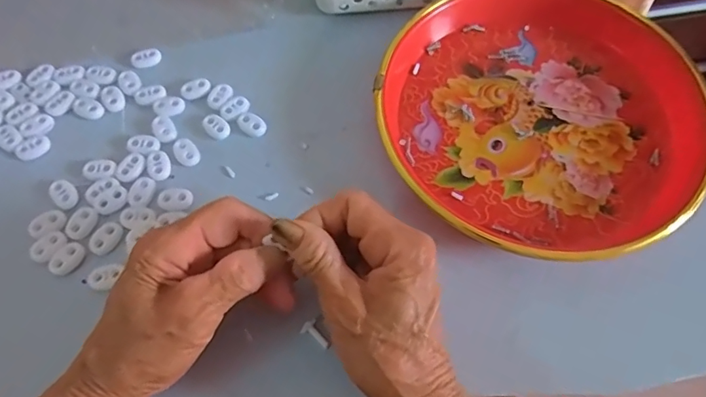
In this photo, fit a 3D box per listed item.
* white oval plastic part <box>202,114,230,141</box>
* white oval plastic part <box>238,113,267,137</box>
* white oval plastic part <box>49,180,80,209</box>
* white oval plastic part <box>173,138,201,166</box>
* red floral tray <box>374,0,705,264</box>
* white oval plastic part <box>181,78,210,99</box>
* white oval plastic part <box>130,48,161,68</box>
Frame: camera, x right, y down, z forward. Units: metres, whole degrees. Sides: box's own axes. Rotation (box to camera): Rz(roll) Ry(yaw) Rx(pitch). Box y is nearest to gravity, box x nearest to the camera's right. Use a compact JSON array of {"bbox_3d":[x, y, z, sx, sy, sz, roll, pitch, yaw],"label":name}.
[{"bbox_3d":[-0.098,-0.051,0.354,0.021,0.004,0.015,42,71,17],"label":"white oval plastic part"},{"bbox_3d":[-0.073,-0.053,0.355,0.020,0.005,0.015,33,68,14],"label":"white oval plastic part"},{"bbox_3d":[-0.192,-0.003,0.329,0.014,0.005,0.022,-35,70,-16],"label":"white oval plastic part"},{"bbox_3d":[-0.116,-0.033,0.344,0.016,0.004,0.023,-27,68,-13],"label":"white oval plastic part"},{"bbox_3d":[0.135,-0.070,0.348,0.212,0.028,0.219,27,67,12],"label":"red floral tray"},{"bbox_3d":[-0.117,-0.082,0.366,0.022,0.004,0.015,-32,69,-15],"label":"white oval plastic part"},{"bbox_3d":[-0.158,-0.107,0.376,0.022,0.010,0.011,-21,67,-10],"label":"white oval plastic part"}]

